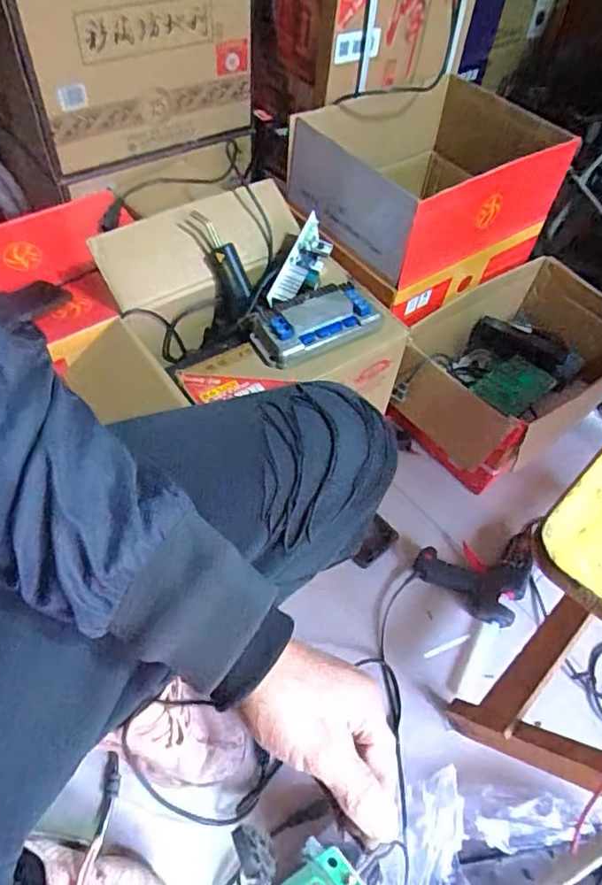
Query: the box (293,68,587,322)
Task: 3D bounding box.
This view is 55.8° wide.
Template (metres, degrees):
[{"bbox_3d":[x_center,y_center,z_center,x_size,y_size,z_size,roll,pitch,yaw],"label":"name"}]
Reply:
[{"bbox_3d":[0.203,-0.425,0.980,0.427,0.220,0.299,-28,61,-23],"label":"box"}]

